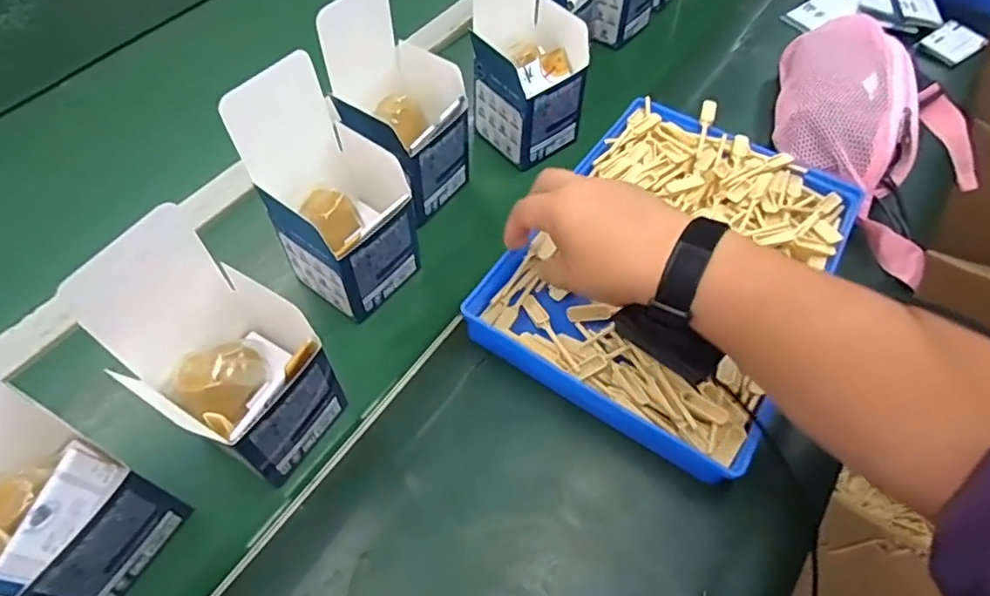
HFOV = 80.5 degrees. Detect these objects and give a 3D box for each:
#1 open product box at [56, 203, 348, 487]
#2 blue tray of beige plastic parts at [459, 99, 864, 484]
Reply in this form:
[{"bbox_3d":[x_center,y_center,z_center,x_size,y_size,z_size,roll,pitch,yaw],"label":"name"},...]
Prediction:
[{"bbox_3d":[-0.176,0.039,0.383,0.106,0.179,0.099,35,66,21],"label":"open product box"},{"bbox_3d":[0.152,-0.037,0.495,0.226,0.037,0.316,30,64,18],"label":"blue tray of beige plastic parts"}]

